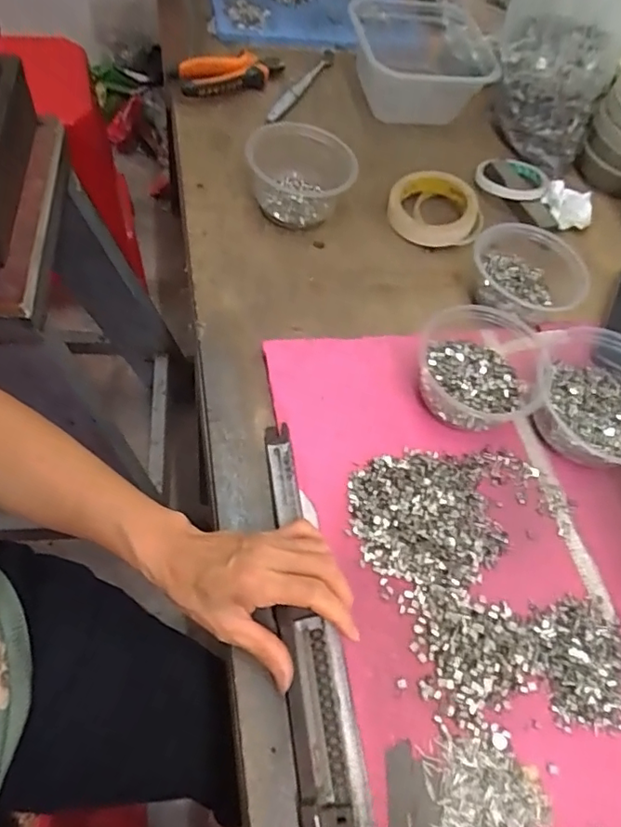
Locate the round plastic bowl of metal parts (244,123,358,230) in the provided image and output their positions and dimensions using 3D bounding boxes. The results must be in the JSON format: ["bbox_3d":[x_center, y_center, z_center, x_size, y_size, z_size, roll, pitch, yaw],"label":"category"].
[{"bbox_3d":[-0.011,-0.266,0.625,0.104,0.057,0.113,1,61,-3],"label":"round plastic bowl of metal parts"}]

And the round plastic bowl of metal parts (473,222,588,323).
[{"bbox_3d":[0.220,-0.148,0.599,0.106,0.042,0.108,5,60,-8],"label":"round plastic bowl of metal parts"}]

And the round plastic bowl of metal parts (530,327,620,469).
[{"bbox_3d":[0.273,-0.011,0.513,0.135,0.048,0.129,1,61,-3],"label":"round plastic bowl of metal parts"}]

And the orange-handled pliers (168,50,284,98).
[{"bbox_3d":[-0.101,-0.432,0.720,0.142,0.030,0.061,-19,66,-20],"label":"orange-handled pliers"}]

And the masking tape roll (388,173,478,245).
[{"bbox_3d":[0.141,-0.233,0.656,0.094,0.030,0.094,5,60,-8],"label":"masking tape roll"}]

